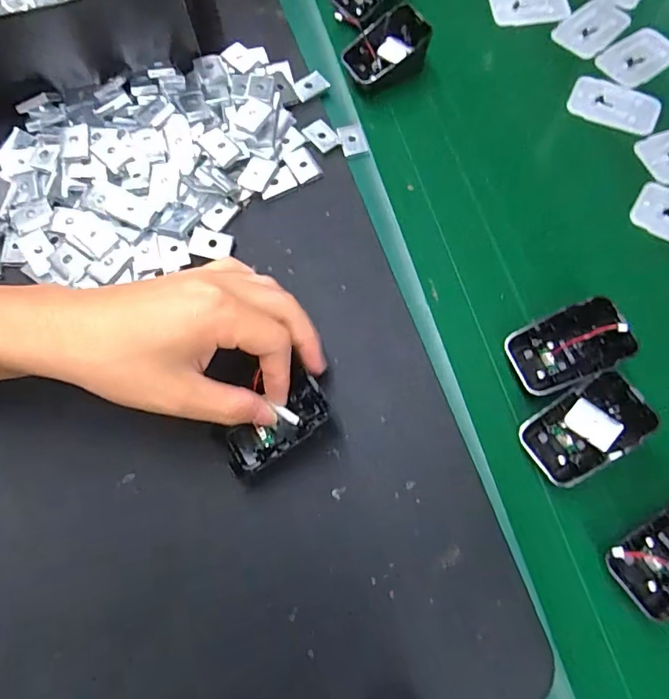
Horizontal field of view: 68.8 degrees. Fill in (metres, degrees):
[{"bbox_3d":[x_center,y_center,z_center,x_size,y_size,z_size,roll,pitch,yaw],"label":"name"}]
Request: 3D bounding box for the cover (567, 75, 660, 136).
[{"bbox_3d":[0.231,-0.203,0.404,0.070,0.006,0.047,26,71,11],"label":"cover"}]

